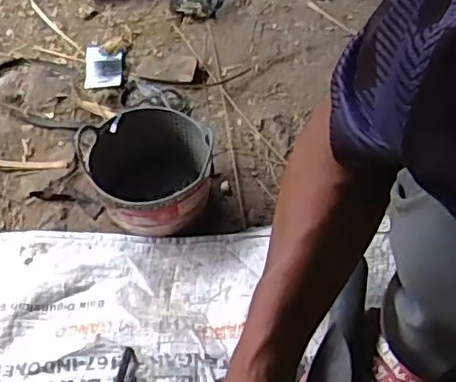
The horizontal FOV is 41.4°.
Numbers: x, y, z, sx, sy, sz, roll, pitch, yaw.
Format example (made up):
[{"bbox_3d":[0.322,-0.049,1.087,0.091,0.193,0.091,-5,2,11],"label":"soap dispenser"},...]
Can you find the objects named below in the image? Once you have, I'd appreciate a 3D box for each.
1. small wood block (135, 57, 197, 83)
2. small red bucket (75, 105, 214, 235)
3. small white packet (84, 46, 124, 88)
[{"bbox_3d":[-0.096,-0.191,0.935,0.091,0.008,0.049,7,59,5],"label":"small wood block"},{"bbox_3d":[-0.094,-0.020,0.785,0.150,0.104,0.144,-1,59,1],"label":"small red bucket"},{"bbox_3d":[-0.195,-0.197,0.952,0.058,0.011,0.082,1,67,-9],"label":"small white packet"}]

